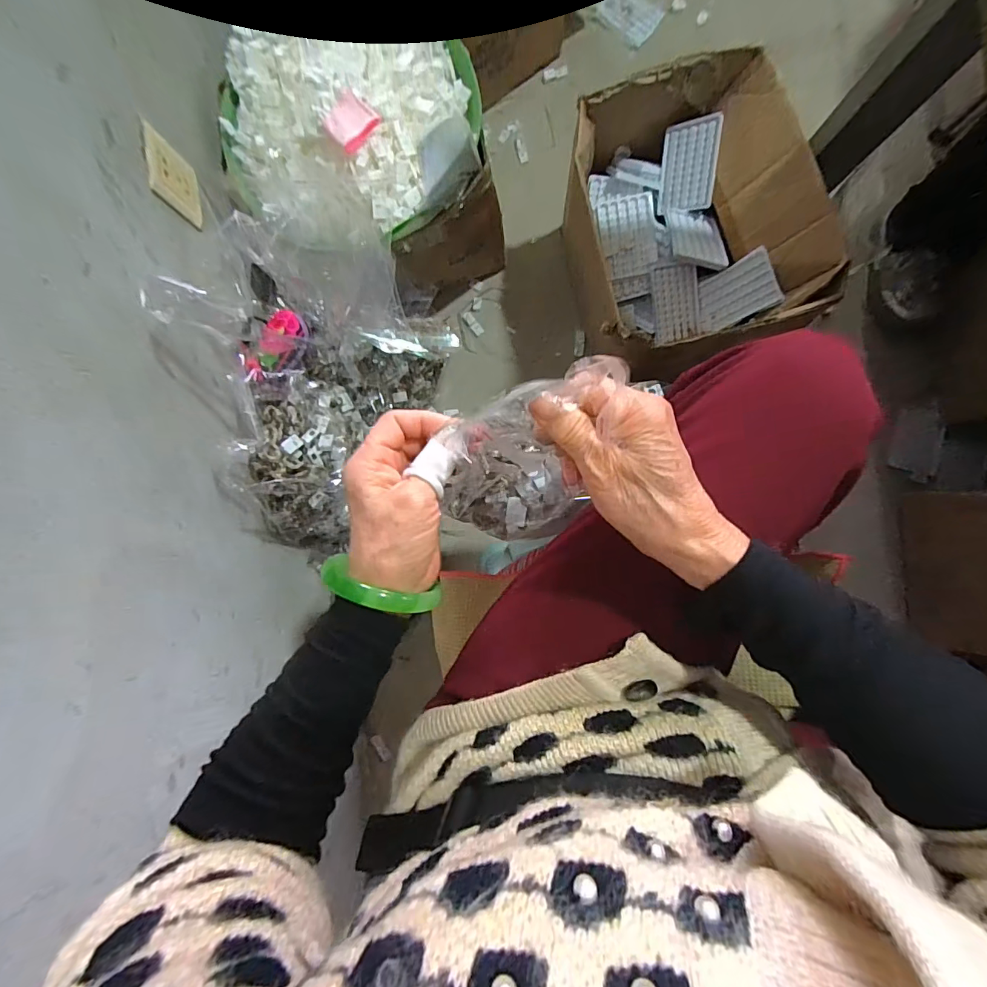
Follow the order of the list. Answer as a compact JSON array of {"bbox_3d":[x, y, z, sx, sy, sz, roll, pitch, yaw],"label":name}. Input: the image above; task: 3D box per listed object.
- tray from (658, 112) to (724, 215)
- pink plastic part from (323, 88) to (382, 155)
[{"bbox_3d":[0.329,-0.553,0.775,0.090,0.017,0.131,11,113,33],"label":"tray"},{"bbox_3d":[-0.195,-0.509,0.628,0.064,0.019,0.067,-41,85,-1],"label":"pink plastic part"}]

